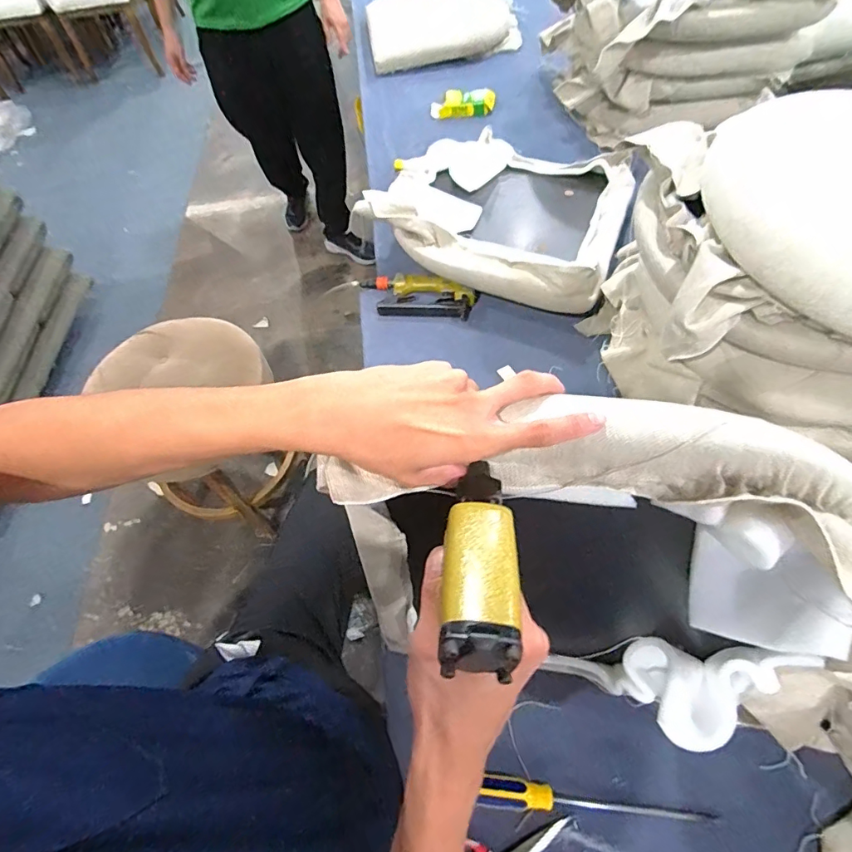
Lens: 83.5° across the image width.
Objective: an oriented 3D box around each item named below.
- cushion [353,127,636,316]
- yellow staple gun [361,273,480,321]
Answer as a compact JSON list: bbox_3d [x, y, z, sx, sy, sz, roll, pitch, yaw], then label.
[{"bbox_3d":[0.149,-0.461,0.981,0.493,0.093,0.438,18,63,15],"label":"cushion"},{"bbox_3d":[-0.019,-0.267,0.967,0.247,0.042,0.095,5,60,8],"label":"yellow staple gun"}]

